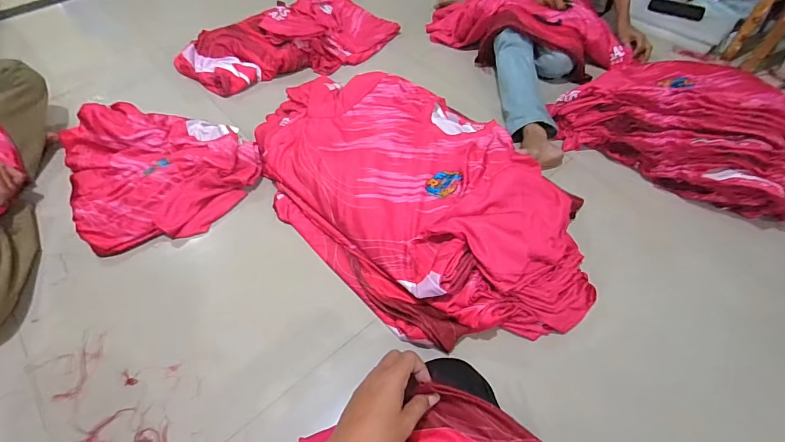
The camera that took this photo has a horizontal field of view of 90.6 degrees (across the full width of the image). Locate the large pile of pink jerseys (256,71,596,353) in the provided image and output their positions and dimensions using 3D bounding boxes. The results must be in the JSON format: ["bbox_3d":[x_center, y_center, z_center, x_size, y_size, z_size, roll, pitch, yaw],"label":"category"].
[{"bbox_3d":[0.033,-0.078,0.835,0.821,0.138,0.468,37,62,24],"label":"large pile of pink jerseys"}]

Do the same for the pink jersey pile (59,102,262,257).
[{"bbox_3d":[-0.559,-0.157,0.920,0.381,0.082,0.481,-31,59,-20],"label":"pink jersey pile"}]

